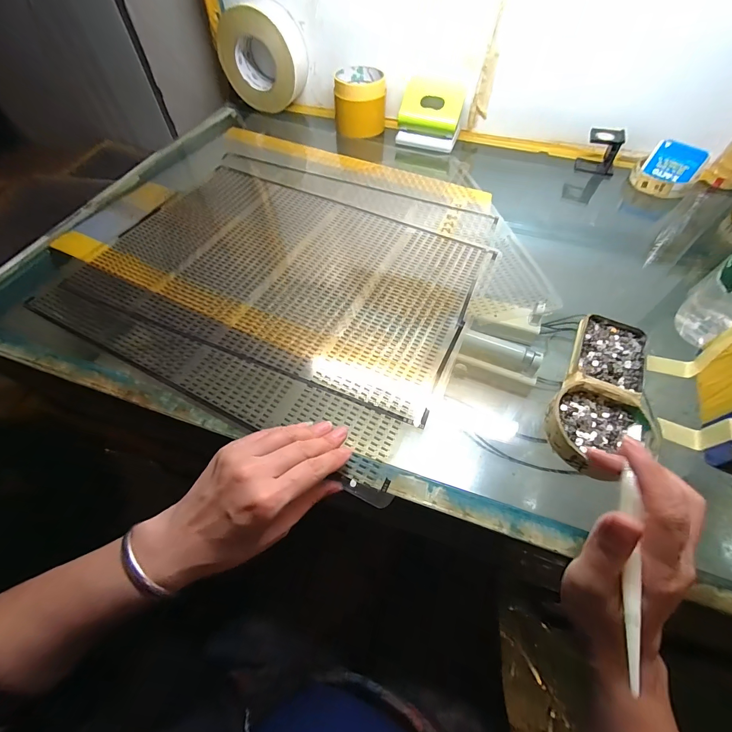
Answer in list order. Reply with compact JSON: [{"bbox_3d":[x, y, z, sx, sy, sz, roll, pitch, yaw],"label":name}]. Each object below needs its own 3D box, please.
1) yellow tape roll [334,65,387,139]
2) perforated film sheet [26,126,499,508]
[{"bbox_3d":[-0.010,-0.454,0.585,0.085,0.069,0.079,-2,57,-2],"label":"yellow tape roll"},{"bbox_3d":[-0.086,-0.152,0.440,0.463,0.009,0.452,23,60,14],"label":"perforated film sheet"}]

